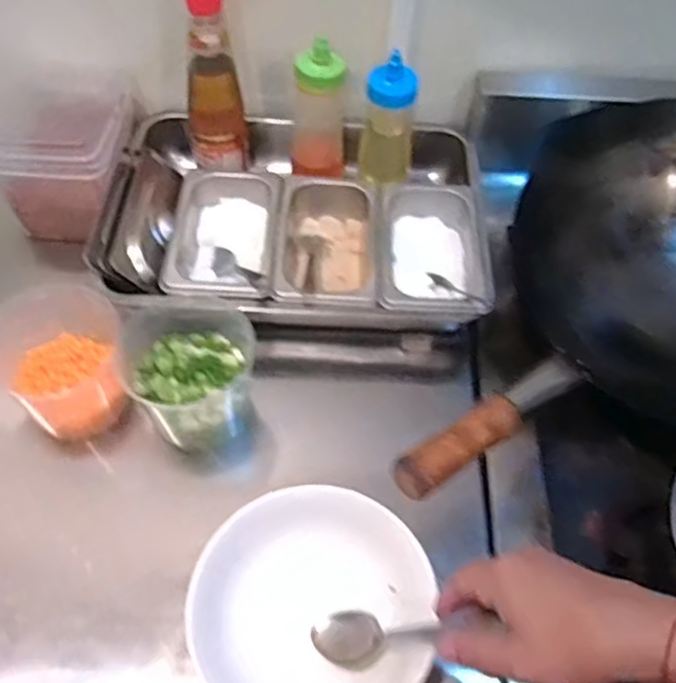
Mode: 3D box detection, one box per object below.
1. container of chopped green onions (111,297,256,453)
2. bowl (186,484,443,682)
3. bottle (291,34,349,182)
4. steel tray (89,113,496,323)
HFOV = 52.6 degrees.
[{"bbox_3d":[-0.128,0.036,0.627,0.103,0.112,0.108,2,55,-2],"label":"container of chopped green onions"},{"bbox_3d":[-0.015,0.198,0.501,0.174,0.053,0.166,2,55,-2],"label":"bowl"},{"bbox_3d":[-0.020,-0.251,0.737,0.055,0.163,0.062,2,55,-2],"label":"bottle"},{"bbox_3d":[-0.042,-0.143,0.752,0.383,0.070,0.308,0,55,-3],"label":"steel tray"}]

